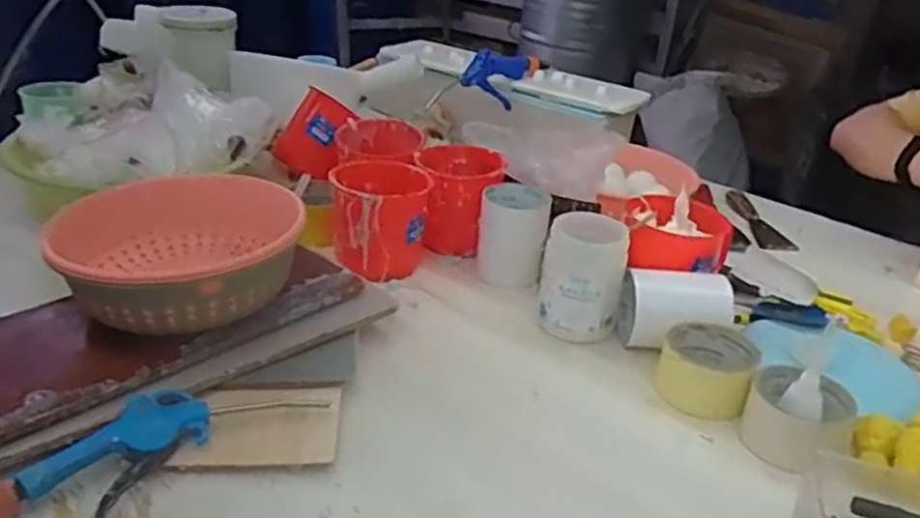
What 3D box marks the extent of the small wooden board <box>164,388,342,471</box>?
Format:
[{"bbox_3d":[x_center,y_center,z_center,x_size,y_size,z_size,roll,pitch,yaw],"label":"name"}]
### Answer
[{"bbox_3d":[-0.163,0.136,0.639,0.126,0.010,0.085,1,37,-12],"label":"small wooden board"}]

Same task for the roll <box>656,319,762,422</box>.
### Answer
[{"bbox_3d":[0.241,0.106,0.747,0.085,0.047,0.091,0,28,0],"label":"roll"}]

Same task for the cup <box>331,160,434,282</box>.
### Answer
[{"bbox_3d":[-0.095,-0.047,0.919,0.110,0.102,0.110,1,27,-9],"label":"cup"}]

